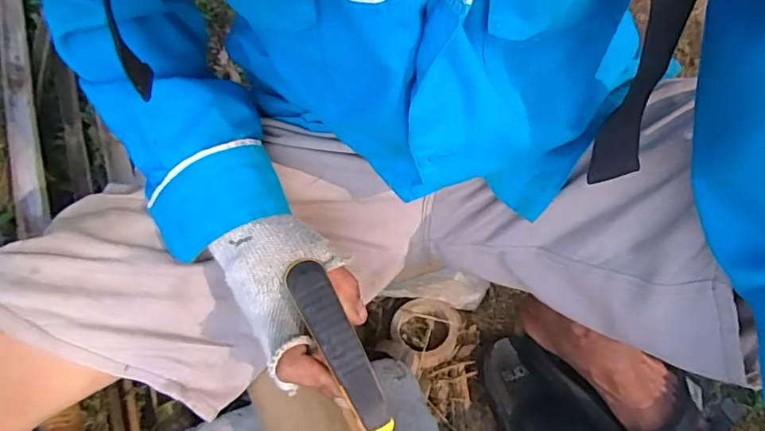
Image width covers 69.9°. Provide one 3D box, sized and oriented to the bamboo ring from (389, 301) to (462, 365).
[{"bbox_3d":[0.051,0.138,0.654,0.081,0.032,0.087,1,58,-1],"label":"bamboo ring"}]

